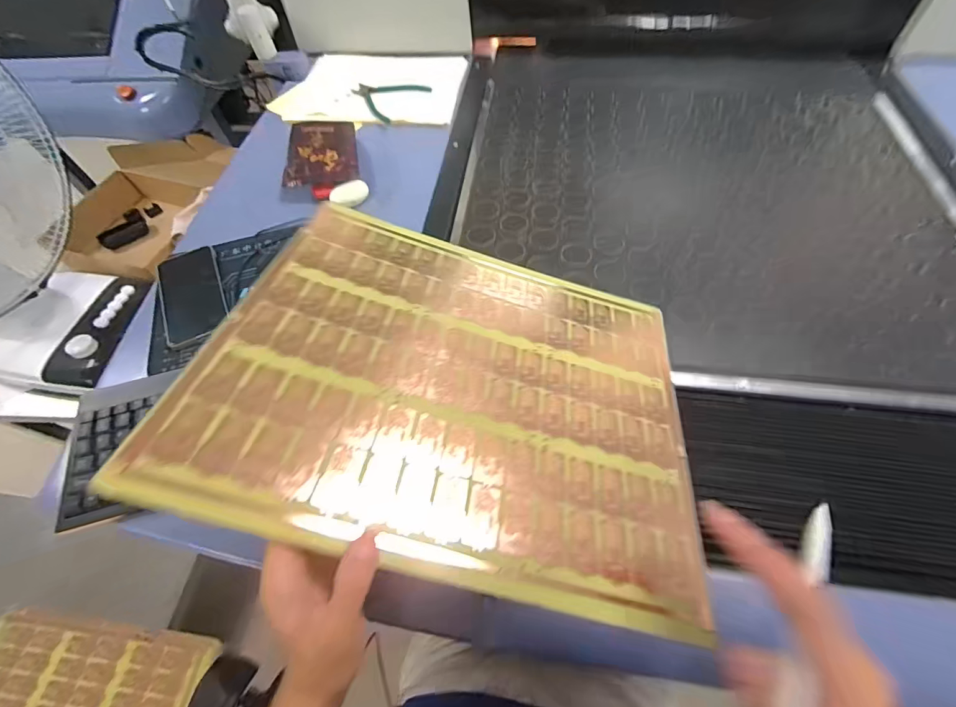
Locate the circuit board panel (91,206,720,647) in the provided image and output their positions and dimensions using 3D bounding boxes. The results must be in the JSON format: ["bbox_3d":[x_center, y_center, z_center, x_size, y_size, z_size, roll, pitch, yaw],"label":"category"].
[{"bbox_3d":[0.001,0.016,0.374,0.401,0.013,0.347,18,48,-7],"label":"circuit board panel"}]

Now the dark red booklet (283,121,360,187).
[{"bbox_3d":[-0.261,-0.343,0.694,0.118,0.014,0.149,-3,66,-2],"label":"dark red booklet"}]

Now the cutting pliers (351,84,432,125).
[{"bbox_3d":[-0.173,-0.490,0.780,0.134,0.007,0.126,35,68,23],"label":"cutting pliers"}]

